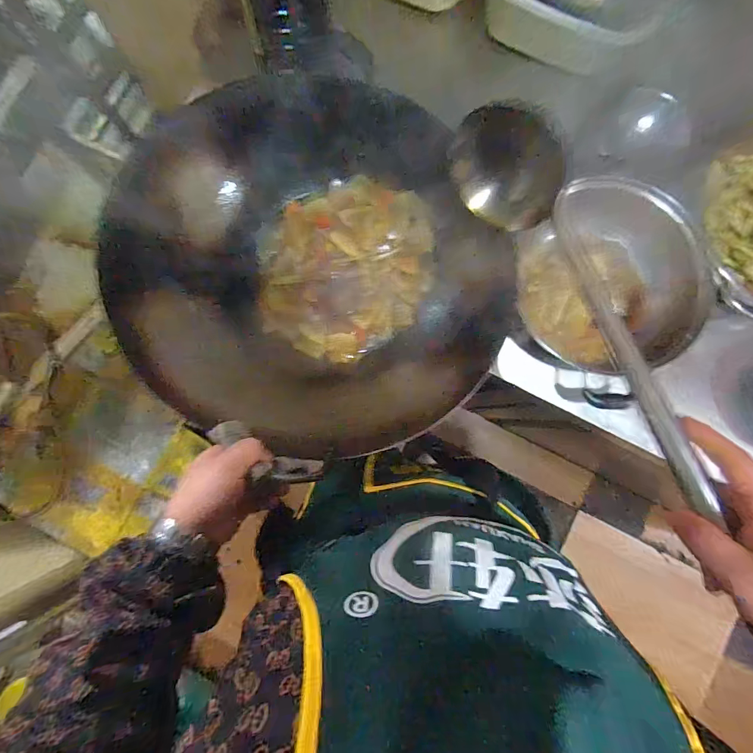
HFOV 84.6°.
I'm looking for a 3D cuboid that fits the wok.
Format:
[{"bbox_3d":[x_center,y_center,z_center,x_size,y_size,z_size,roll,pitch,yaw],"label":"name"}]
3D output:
[{"bbox_3d":[-0.069,-0.135,0.528,0.446,0.130,0.482,0,89,-1],"label":"wok"}]

